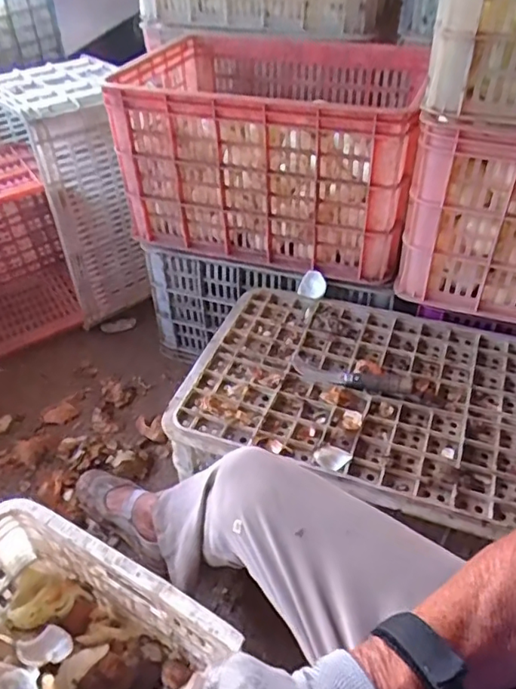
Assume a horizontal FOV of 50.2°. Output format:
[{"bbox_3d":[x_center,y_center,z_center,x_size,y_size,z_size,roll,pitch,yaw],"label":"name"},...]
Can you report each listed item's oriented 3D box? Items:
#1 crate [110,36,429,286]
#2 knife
[{"bbox_3d":[0.038,-0.370,1.018,0.495,0.265,0.371,9,43,13],"label":"crate"},{"bbox_3d":[0.133,0.042,0.797,0.176,0.026,0.036,13,44,17],"label":"knife"}]

